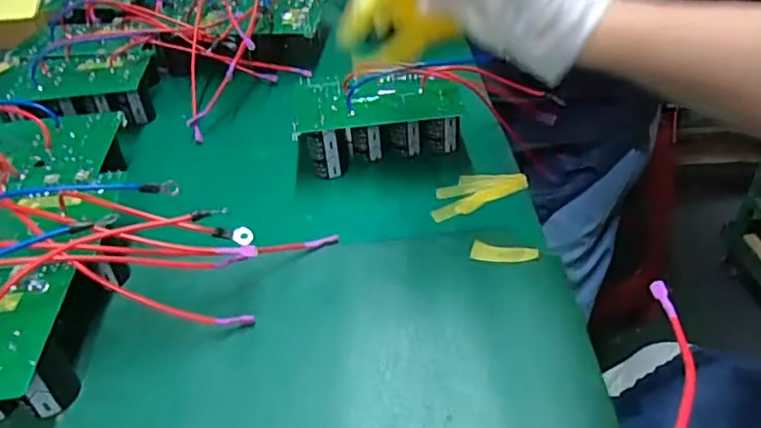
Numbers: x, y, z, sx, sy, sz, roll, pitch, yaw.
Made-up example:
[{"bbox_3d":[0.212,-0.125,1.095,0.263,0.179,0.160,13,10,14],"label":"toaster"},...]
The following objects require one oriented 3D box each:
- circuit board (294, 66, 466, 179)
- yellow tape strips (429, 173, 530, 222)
[{"bbox_3d":[-0.003,-0.097,0.571,0.158,0.060,0.102,-7,39,-4],"label":"circuit board"},{"bbox_3d":[0.082,-0.021,0.517,0.090,0.010,0.046,-21,42,-20],"label":"yellow tape strips"}]

